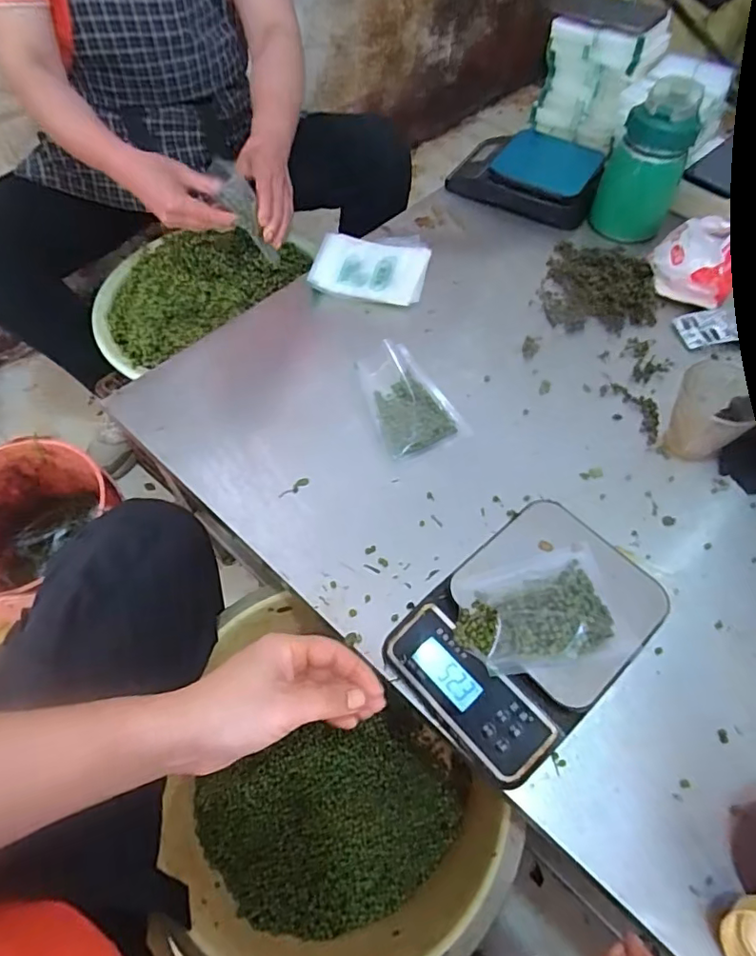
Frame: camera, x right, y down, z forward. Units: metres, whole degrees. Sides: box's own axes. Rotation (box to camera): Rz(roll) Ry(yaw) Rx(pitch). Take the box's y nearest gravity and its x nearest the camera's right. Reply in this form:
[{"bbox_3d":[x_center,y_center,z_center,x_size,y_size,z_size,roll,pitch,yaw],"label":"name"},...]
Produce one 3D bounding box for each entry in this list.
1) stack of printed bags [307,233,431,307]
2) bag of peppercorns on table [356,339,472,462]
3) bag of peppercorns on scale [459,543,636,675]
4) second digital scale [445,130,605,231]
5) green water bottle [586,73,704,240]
[{"bbox_3d":[-0.010,-0.307,0.788,0.157,0.017,0.148,7,57,5],"label":"stack of printed bags"},{"bbox_3d":[0.039,-0.098,0.639,0.095,0.036,0.137,-16,58,-10],"label":"bag of peppercorns on table"},{"bbox_3d":[0.135,0.110,0.452,0.138,0.034,0.093,-16,58,-10],"label":"bag of peppercorns on scale"},{"bbox_3d":[0.245,-0.495,0.898,0.223,0.048,0.171,22,60,14],"label":"second digital scale"},{"bbox_3d":[0.383,-0.444,0.798,0.108,0.190,0.094,24,60,16],"label":"green water bottle"}]

